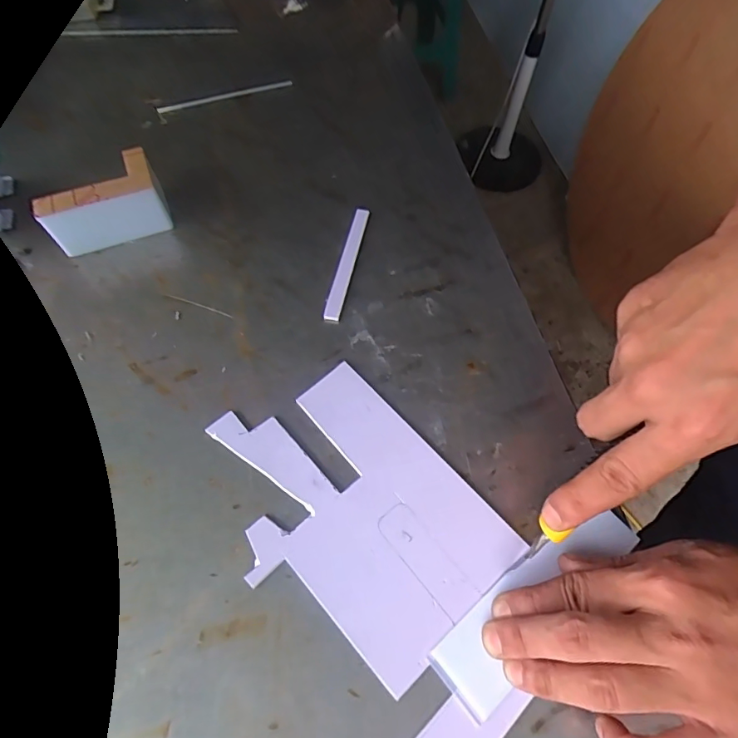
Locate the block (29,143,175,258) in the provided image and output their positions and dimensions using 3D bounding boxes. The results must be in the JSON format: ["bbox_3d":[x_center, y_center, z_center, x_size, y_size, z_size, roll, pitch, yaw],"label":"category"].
[{"bbox_3d":[-0.205,-0.130,0.366,0.085,0.047,0.045,-20,65,-11],"label":"block"}]

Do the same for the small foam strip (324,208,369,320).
[{"bbox_3d":[-0.016,-0.084,0.365,0.011,0.006,0.105,12,63,5],"label":"small foam strip"}]

